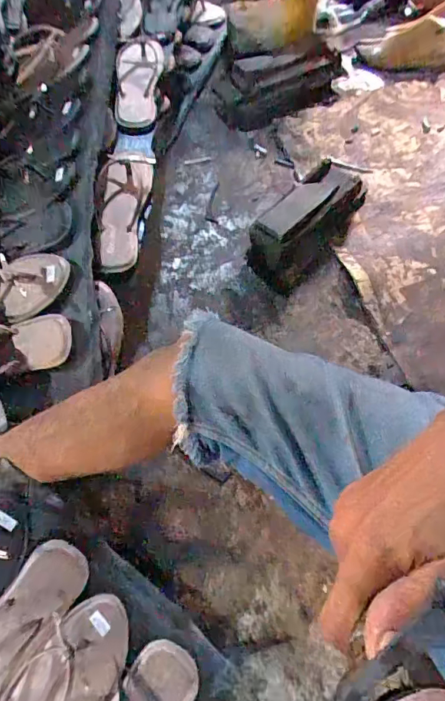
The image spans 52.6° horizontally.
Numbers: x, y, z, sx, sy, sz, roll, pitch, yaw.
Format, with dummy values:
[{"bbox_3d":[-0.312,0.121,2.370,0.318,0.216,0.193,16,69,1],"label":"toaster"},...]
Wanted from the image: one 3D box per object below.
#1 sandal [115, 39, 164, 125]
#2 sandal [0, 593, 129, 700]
[{"bbox_3d":[-0.152,-0.495,0.830,0.082,0.045,0.229,-2,62,-1],"label":"sandal"},{"bbox_3d":[-0.185,0.374,0.454,0.101,0.067,0.246,32,67,14],"label":"sandal"}]

